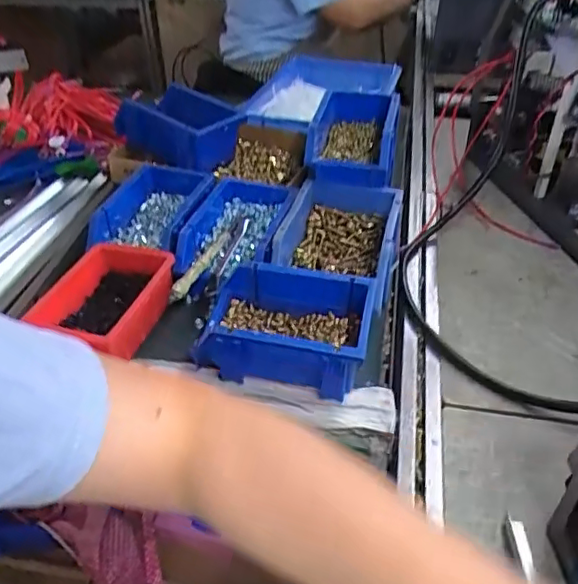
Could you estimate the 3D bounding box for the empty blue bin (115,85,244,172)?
[{"bbox_3d":[-0.151,-0.230,0.809,0.175,0.072,0.096,28,48,30],"label":"empty blue bin"}]

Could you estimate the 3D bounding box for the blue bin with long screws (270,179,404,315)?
[{"bbox_3d":[0.055,-0.055,0.654,0.122,0.059,0.181,9,41,11],"label":"blue bin with long screws"}]

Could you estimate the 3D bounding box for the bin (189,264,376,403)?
[{"bbox_3d":[-0.003,0.034,0.560,0.158,0.064,0.105,11,41,13],"label":"bin"}]

